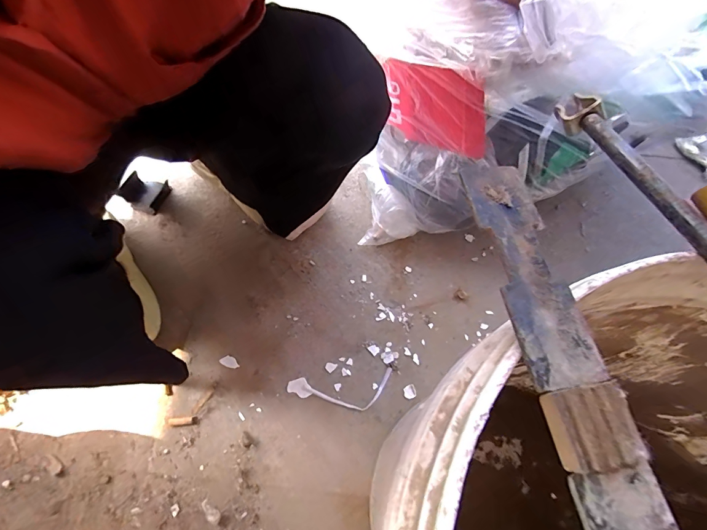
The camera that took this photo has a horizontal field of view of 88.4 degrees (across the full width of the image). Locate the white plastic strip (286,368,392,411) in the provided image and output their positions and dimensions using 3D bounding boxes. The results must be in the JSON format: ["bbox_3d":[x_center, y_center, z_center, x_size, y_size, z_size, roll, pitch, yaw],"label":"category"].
[{"bbox_3d":[-0.017,0.171,0.489,0.141,0.004,0.048,-5,64,-5],"label":"white plastic strip"}]

